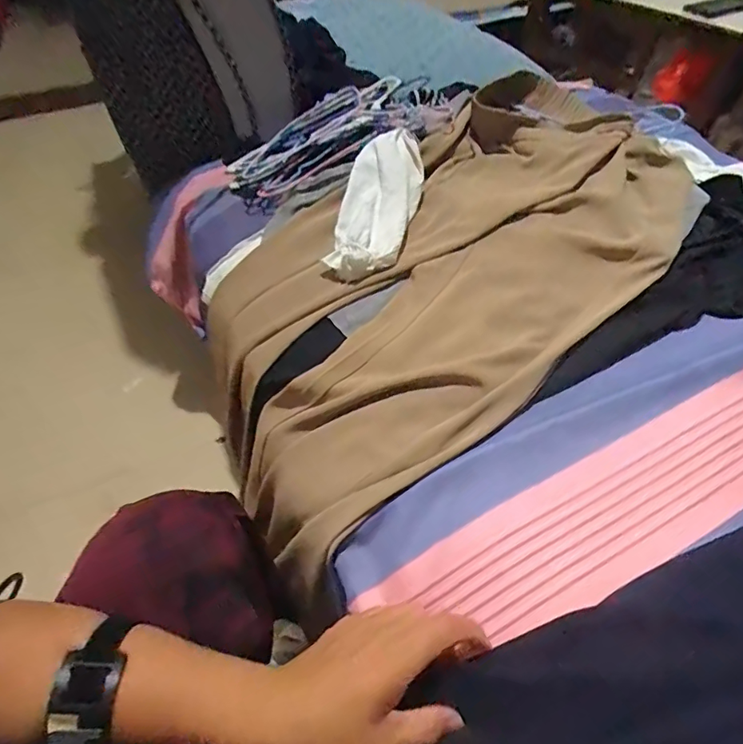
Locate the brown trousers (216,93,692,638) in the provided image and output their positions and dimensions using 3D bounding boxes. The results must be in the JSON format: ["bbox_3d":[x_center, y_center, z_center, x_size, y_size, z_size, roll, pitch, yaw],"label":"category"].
[{"bbox_3d":[0.099,-0.128,0.625,0.731,0.141,0.389,-36,57,-25],"label":"brown trousers"}]

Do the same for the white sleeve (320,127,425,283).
[{"bbox_3d":[0.009,-0.234,0.652,0.098,0.046,0.290,10,50,11],"label":"white sleeve"}]

